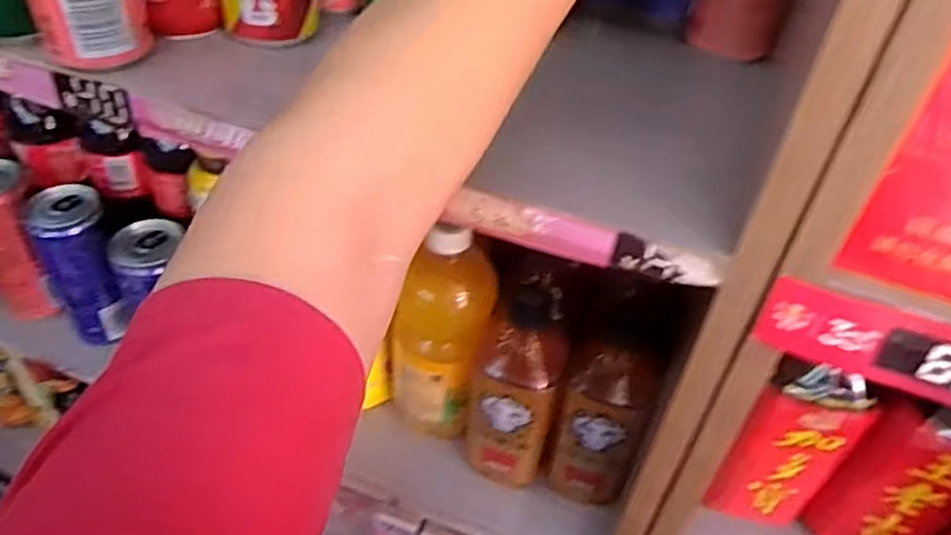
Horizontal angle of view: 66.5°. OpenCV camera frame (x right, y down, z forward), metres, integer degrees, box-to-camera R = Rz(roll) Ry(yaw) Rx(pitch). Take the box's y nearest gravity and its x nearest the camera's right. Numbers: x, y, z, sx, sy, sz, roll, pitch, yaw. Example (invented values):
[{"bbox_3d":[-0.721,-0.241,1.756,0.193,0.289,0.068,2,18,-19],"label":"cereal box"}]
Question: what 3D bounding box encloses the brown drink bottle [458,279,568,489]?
[{"bbox_3d":[0.029,0.091,0.544,0.064,0.179,0.054,11,43,6],"label":"brown drink bottle"}]

